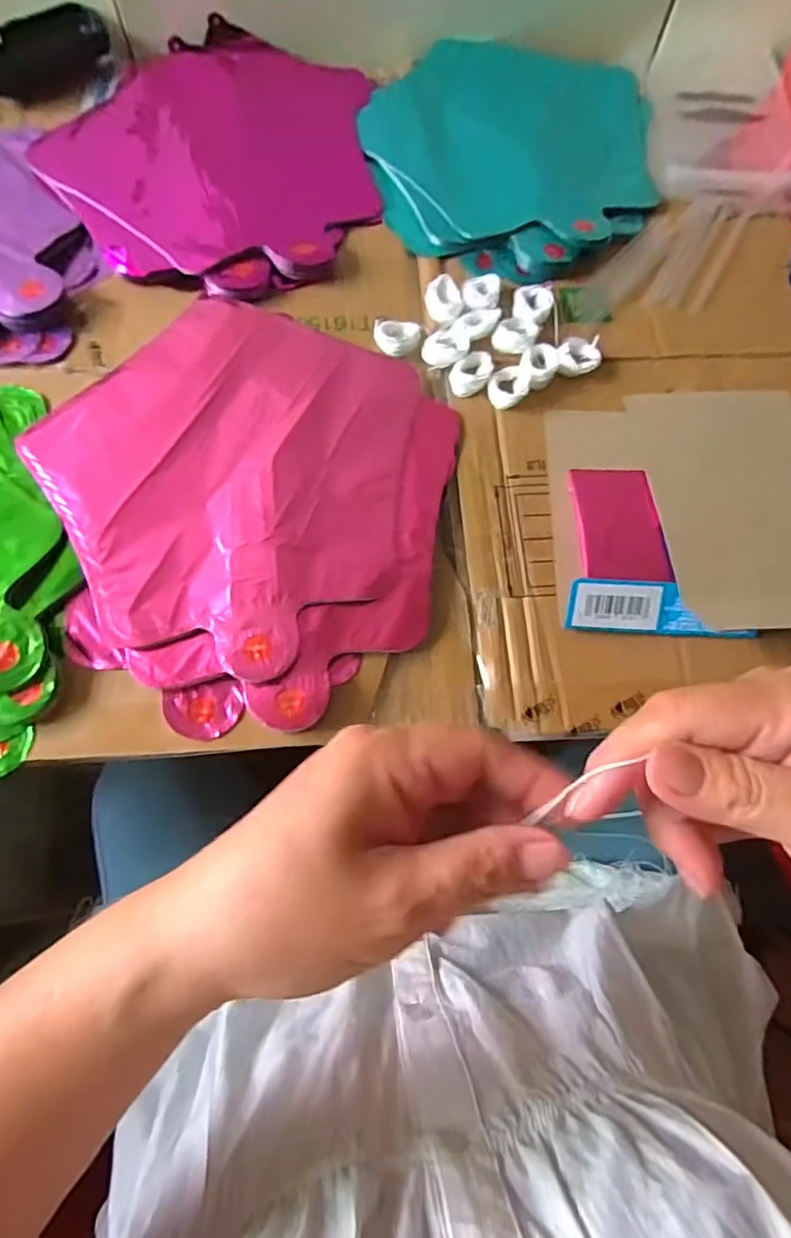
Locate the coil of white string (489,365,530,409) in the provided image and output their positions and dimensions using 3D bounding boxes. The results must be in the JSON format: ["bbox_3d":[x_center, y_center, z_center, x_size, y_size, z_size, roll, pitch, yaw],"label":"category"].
[{"bbox_3d":[0.073,-0.150,0.386,0.025,0.014,0.030,18,71,4],"label":"coil of white string"}]

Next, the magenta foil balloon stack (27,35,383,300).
[{"bbox_3d":[-0.132,-0.358,0.456,0.245,0.017,0.269,19,71,5],"label":"magenta foil balloon stack"}]

